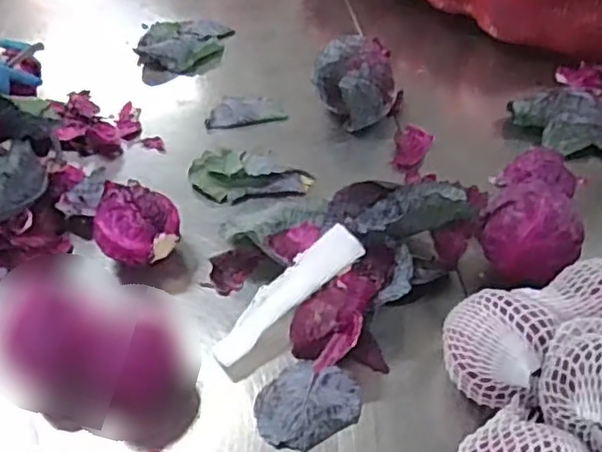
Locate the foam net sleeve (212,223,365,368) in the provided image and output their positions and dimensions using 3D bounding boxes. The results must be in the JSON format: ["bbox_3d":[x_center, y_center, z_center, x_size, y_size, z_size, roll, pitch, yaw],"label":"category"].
[{"bbox_3d":[-0.016,0.082,0.766,0.217,0.019,0.052,-42,53,-13],"label":"foam net sleeve"}]

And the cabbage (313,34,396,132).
[{"bbox_3d":[0.091,-0.232,1.045,0.137,0.119,0.123,0,44,4],"label":"cabbage"}]

